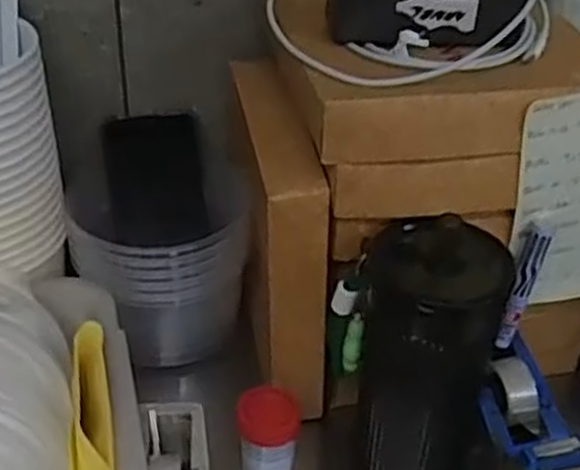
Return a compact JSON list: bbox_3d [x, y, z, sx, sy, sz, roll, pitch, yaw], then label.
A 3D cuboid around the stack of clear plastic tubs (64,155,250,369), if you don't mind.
[{"bbox_3d":[-0.113,0.028,0.676,0.129,0.135,0.112,-7,37,-13],"label":"stack of clear plastic tubs"}]

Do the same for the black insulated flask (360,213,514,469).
[{"bbox_3d":[0.089,0.084,0.535,0.086,0.224,0.078,10,37,10],"label":"black insulated flask"}]

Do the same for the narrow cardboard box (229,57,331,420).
[{"bbox_3d":[-0.009,-0.003,0.604,0.041,0.196,0.174,-5,37,-10],"label":"narrow cardboard box"}]

